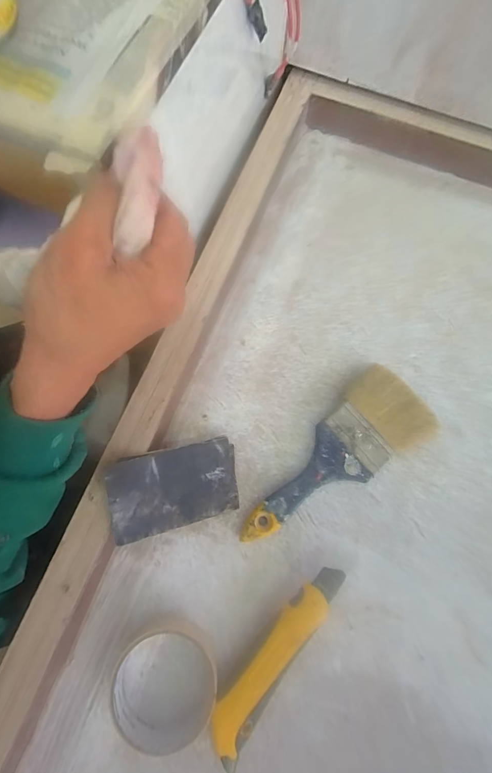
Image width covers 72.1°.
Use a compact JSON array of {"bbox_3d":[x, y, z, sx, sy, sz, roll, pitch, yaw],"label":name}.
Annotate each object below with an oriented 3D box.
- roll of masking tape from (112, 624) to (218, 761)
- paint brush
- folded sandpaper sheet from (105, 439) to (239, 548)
[{"bbox_3d":[-0.067,0.250,0.282,0.083,0.030,0.076,0,74,-2],"label":"roll of masking tape"},{"bbox_3d":[0.081,0.068,0.334,0.209,0.029,0.084,-33,78,-10],"label":"paint brush"},{"bbox_3d":[-0.063,0.091,0.307,0.115,0.004,0.070,-8,85,-26],"label":"folded sandpaper sheet"}]

